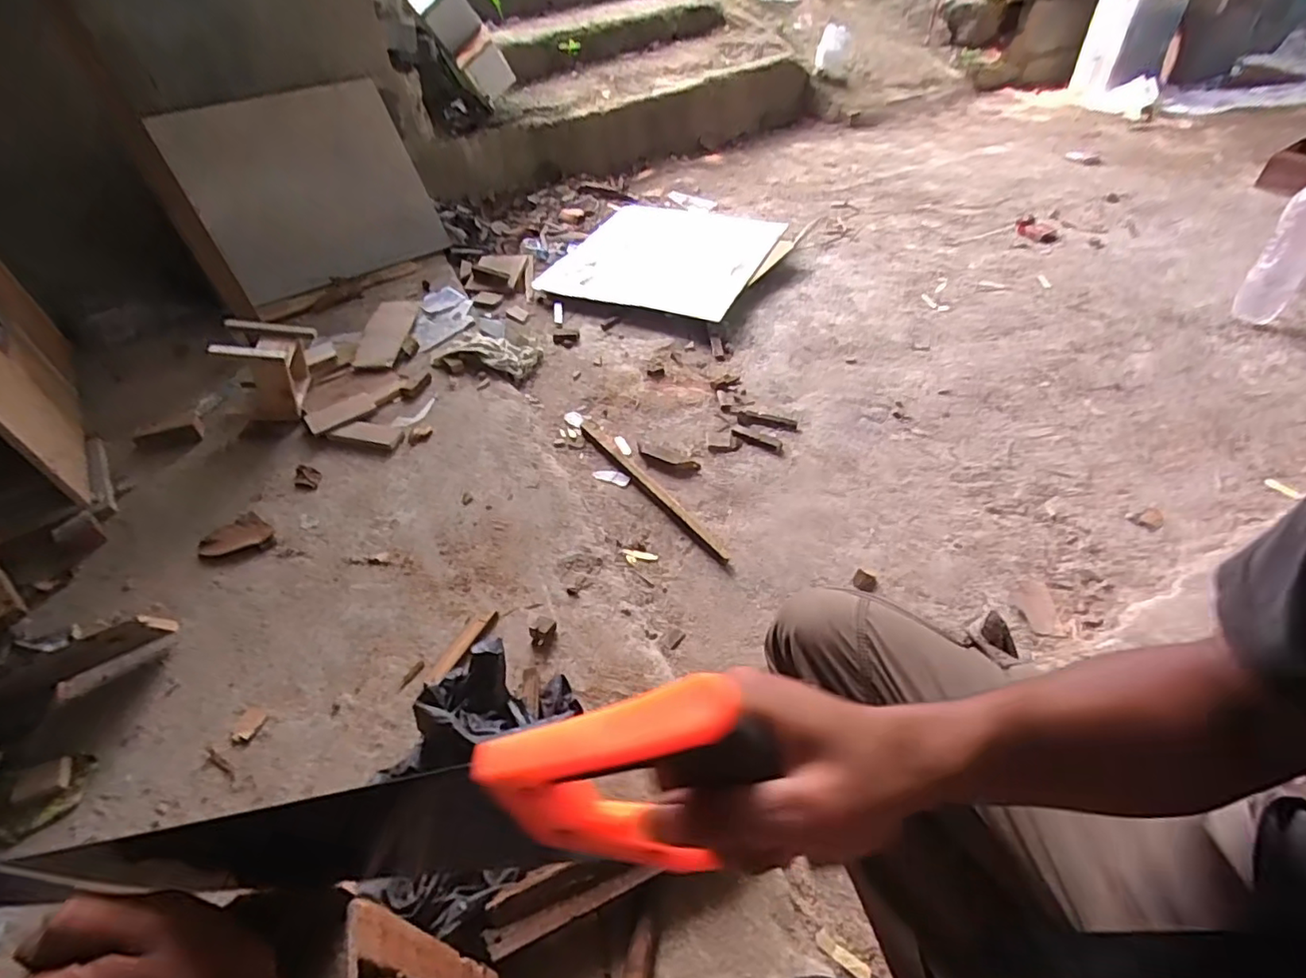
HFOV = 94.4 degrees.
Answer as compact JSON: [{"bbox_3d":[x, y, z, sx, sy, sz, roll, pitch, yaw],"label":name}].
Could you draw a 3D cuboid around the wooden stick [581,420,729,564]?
[{"bbox_3d":[-0.009,-0.012,1.151,0.026,0.012,0.458,-28,54,-24],"label":"wooden stick"}]

